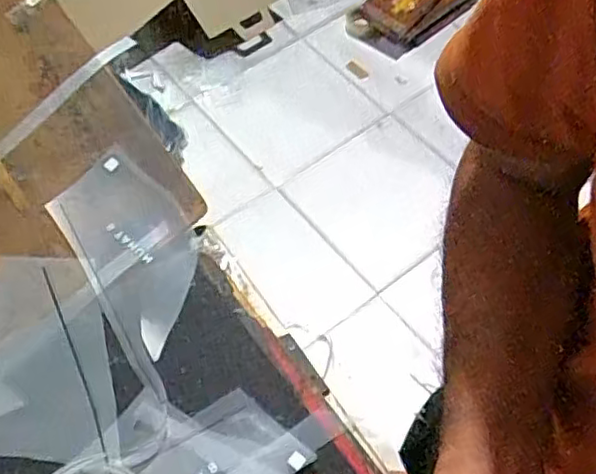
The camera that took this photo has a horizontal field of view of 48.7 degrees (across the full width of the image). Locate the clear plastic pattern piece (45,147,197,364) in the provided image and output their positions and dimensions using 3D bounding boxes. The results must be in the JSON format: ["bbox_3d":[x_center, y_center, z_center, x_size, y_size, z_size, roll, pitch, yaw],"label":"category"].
[{"bbox_3d":[-0.185,0.008,0.749,0.120,0.011,0.229,-30,75,-20],"label":"clear plastic pattern piece"}]

